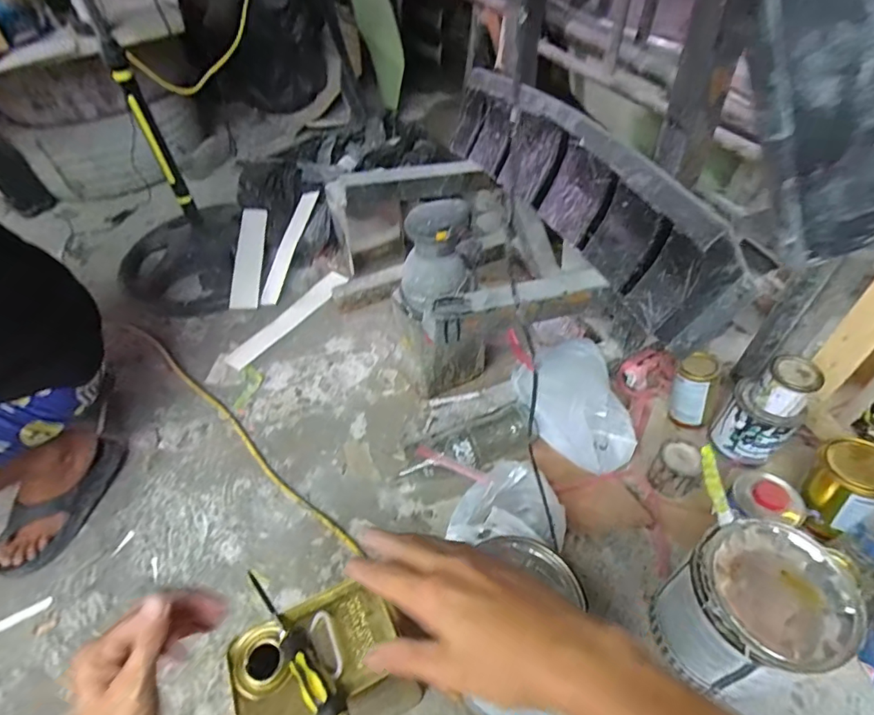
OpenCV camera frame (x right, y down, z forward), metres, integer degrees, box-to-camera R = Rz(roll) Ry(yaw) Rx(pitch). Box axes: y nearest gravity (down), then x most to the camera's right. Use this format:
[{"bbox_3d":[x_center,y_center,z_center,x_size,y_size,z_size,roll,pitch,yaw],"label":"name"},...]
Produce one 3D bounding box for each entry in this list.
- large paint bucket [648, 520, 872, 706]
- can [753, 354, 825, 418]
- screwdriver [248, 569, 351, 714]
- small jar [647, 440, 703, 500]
[{"bbox_3d":[0.385,0.320,0.615,0.157,0.200,0.152,-3,49,3],"label":"large paint bucket"},{"bbox_3d":[0.549,0.044,0.766,0.079,0.067,0.072,-3,49,3],"label":"can"},{"bbox_3d":[-0.149,0.291,0.501,0.030,0.031,0.189,-36,55,-23],"label":"screwdriver"},{"bbox_3d":[0.404,0.190,0.827,0.072,0.080,0.069,-3,49,3],"label":"small jar"}]

